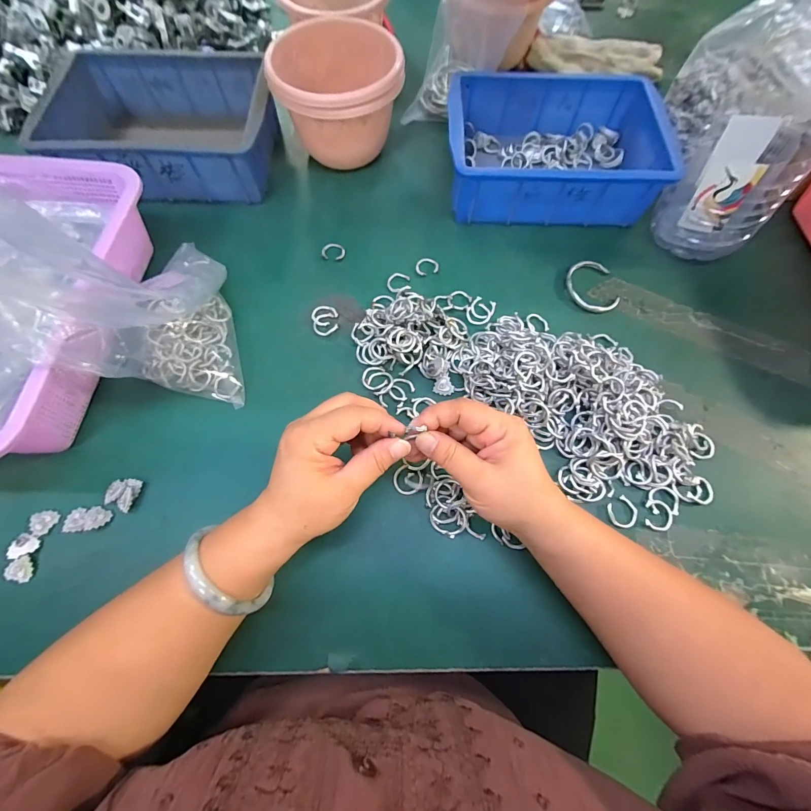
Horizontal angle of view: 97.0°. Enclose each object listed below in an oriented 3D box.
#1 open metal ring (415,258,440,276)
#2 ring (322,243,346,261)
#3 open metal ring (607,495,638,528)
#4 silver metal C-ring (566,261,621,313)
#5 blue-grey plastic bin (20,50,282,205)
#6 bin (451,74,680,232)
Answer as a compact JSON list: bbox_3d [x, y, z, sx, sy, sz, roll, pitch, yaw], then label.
[{"bbox_3d":[0.025,-0.159,0.410,0.026,0.004,0.024,0,69,-1],"label":"open metal ring"},{"bbox_3d":[-0.083,-0.179,0.417,0.025,0.004,0.024,0,69,-1],"label":"ring"},{"bbox_3d":[0.189,0.093,0.310,0.025,0.004,0.024,0,69,-1],"label":"open metal ring"},{"bbox_3d":[0.208,-0.133,0.401,0.053,0.007,0.069,-11,70,-5],"label":"silver metal C-ring"},{"bbox_3d":[-0.284,-0.335,0.434,0.239,0.068,0.181,-3,70,-2],"label":"blue-grey plastic bin"},{"bbox_3d":[0.172,-0.308,0.434,0.240,0.068,0.174,2,69,0],"label":"bin"}]

